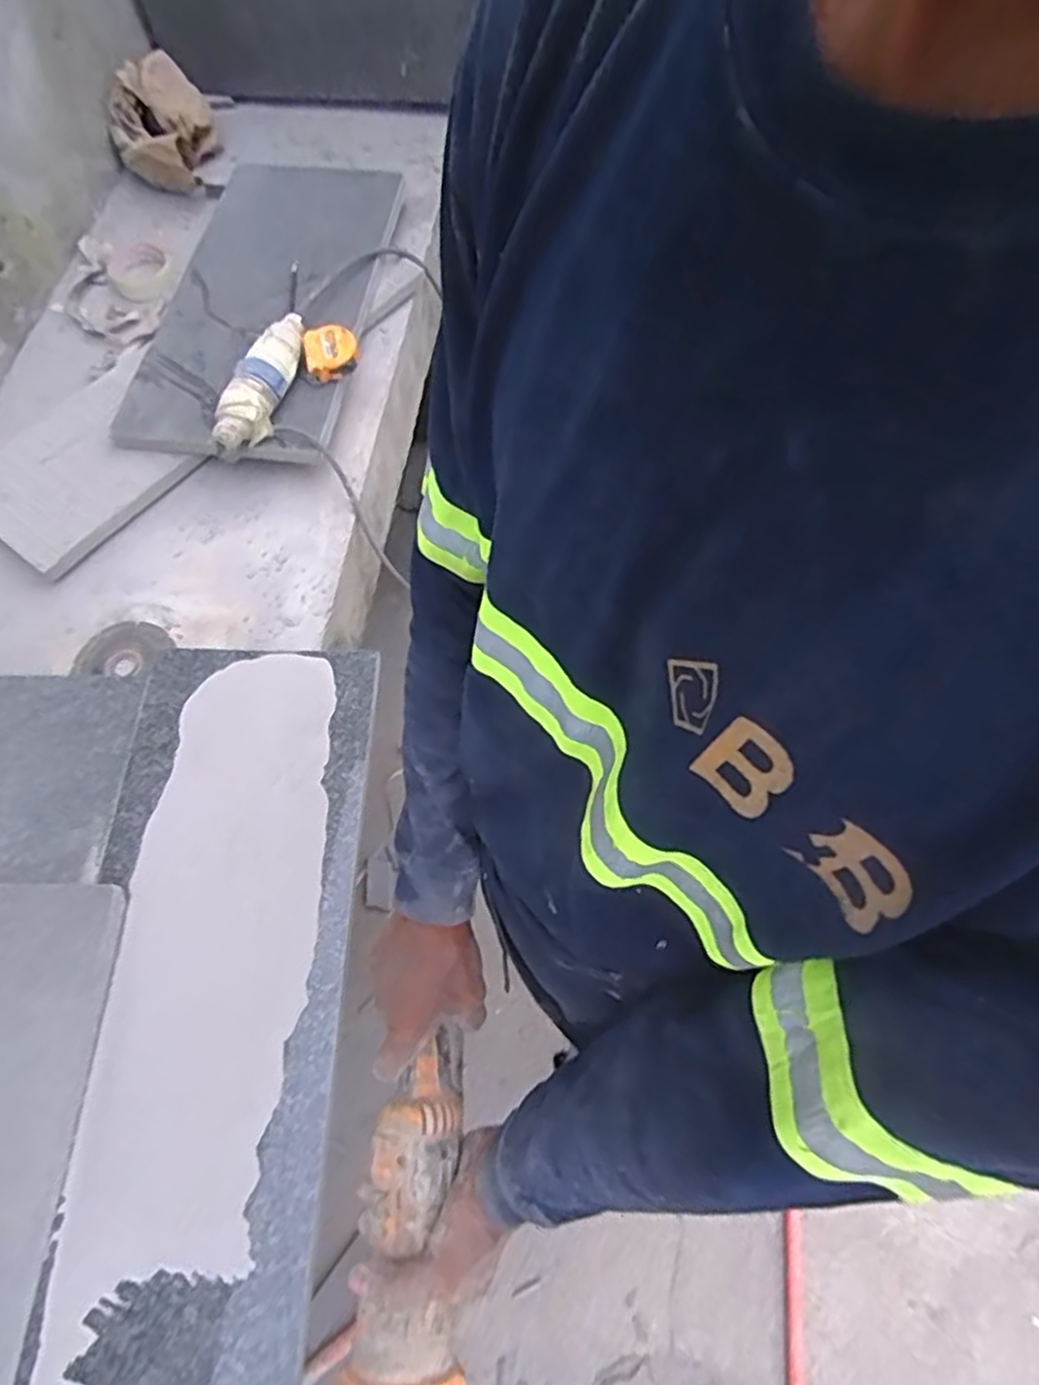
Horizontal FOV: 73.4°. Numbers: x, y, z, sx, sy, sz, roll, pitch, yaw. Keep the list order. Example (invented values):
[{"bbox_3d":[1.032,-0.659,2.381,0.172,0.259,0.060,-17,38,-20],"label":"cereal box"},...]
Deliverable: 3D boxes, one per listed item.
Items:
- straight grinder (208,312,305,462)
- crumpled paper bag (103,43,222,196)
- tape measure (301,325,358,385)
[{"bbox_3d":[-0.276,-0.337,0.760,0.043,0.054,0.205,11,67,6],"label":"straight grinder"},{"bbox_3d":[-0.506,-0.798,0.988,0.139,0.090,0.165,-22,67,-8],"label":"crumpled paper bag"},{"bbox_3d":[-0.214,-0.382,0.788,0.059,0.030,0.057,-12,66,-4],"label":"tape measure"}]

